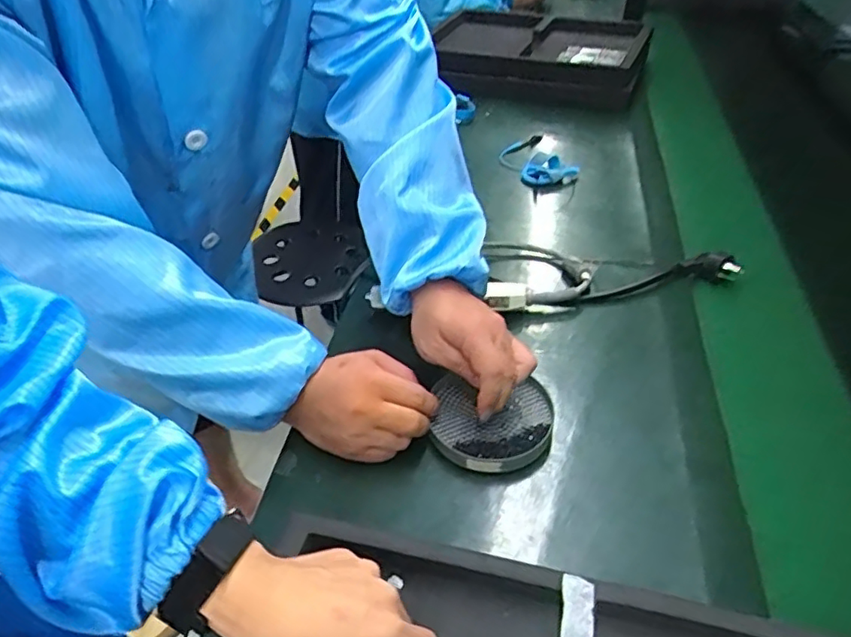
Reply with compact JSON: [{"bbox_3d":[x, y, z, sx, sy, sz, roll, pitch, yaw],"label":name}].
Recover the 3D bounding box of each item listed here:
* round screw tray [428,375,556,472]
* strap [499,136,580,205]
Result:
[{"bbox_3d":[0.059,0.094,0.540,0.107,0.018,0.099,-1,42,1],"label":"round screw tray"},{"bbox_3d":[0.166,-0.238,0.922,0.085,0.041,0.167,-16,43,-15],"label":"strap"}]

